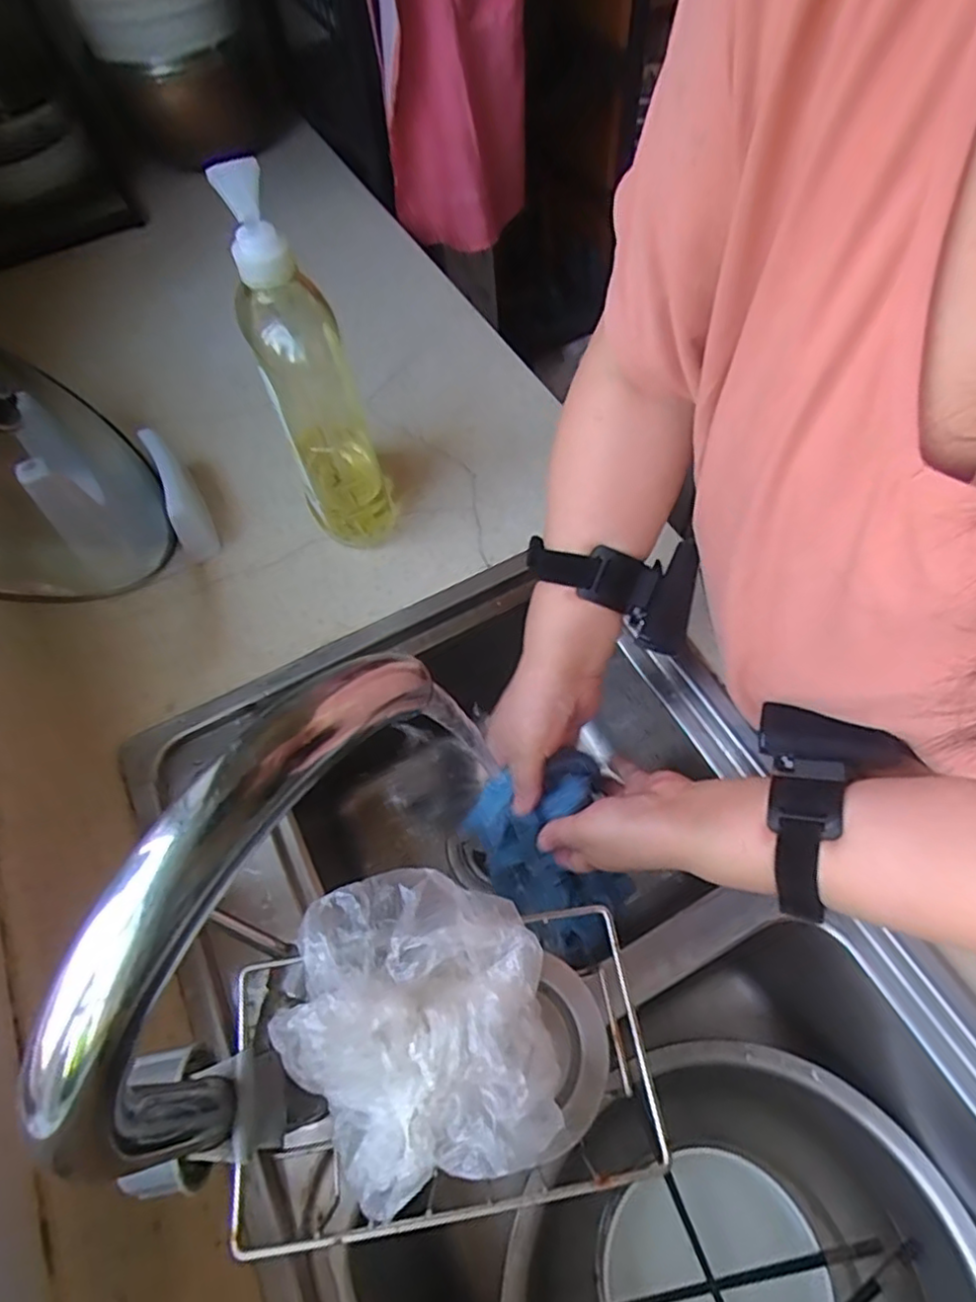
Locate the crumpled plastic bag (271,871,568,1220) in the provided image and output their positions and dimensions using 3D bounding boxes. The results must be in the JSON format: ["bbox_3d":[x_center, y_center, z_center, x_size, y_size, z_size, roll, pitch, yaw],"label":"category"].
[{"bbox_3d":[-0.029,0.148,0.266,0.102,0.038,0.114,-16,62,-5],"label":"crumpled plastic bag"}]

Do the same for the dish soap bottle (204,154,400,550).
[{"bbox_3d":[-0.129,-0.199,0.492,0.072,0.273,0.091,-17,61,-5],"label":"dish soap bottle"}]

